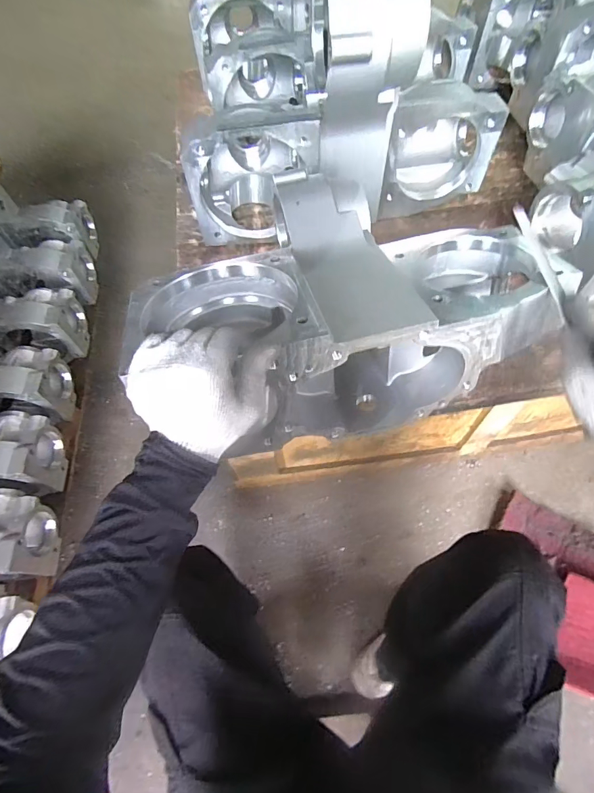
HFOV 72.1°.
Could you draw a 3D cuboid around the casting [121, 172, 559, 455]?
[{"bbox_3d":[0.055,-0.116,0.475,0.437,0.160,0.293,-10,63,-3],"label":"casting"}]

